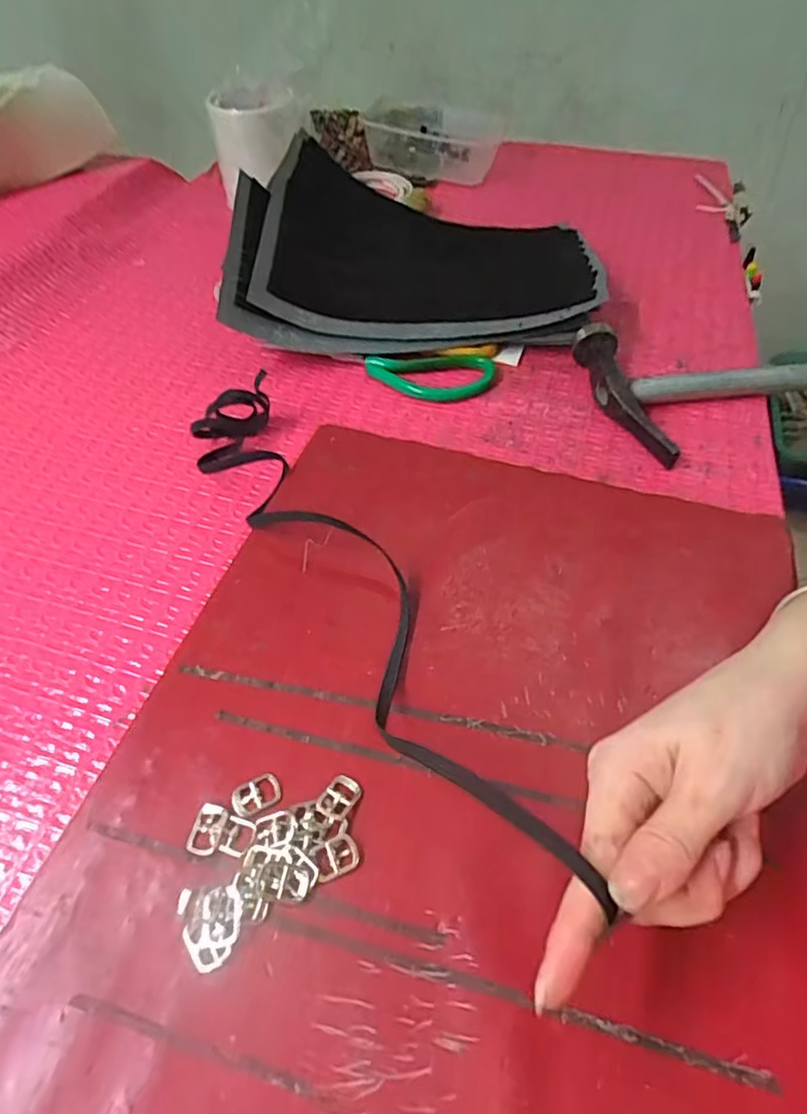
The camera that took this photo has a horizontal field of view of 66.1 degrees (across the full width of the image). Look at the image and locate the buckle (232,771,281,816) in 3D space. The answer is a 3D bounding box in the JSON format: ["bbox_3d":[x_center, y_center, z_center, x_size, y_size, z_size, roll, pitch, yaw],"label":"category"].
[{"bbox_3d":[-0.065,0.104,0.273,0.021,0.004,0.015,-20,54,-15],"label":"buckle"}]

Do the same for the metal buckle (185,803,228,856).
[{"bbox_3d":[-0.084,0.115,0.263,0.014,0.004,0.020,10,52,9],"label":"metal buckle"}]

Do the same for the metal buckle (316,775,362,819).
[{"bbox_3d":[-0.028,0.105,0.271,0.015,0.004,0.019,27,56,21],"label":"metal buckle"}]

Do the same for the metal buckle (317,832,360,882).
[{"bbox_3d":[-0.028,0.123,0.256,0.018,0.004,0.015,-19,53,-14],"label":"metal buckle"}]

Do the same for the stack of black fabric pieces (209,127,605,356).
[{"bbox_3d":[0.007,-0.271,0.547,0.295,0.089,0.225,1,51,1],"label":"stack of black fabric pieces"}]

